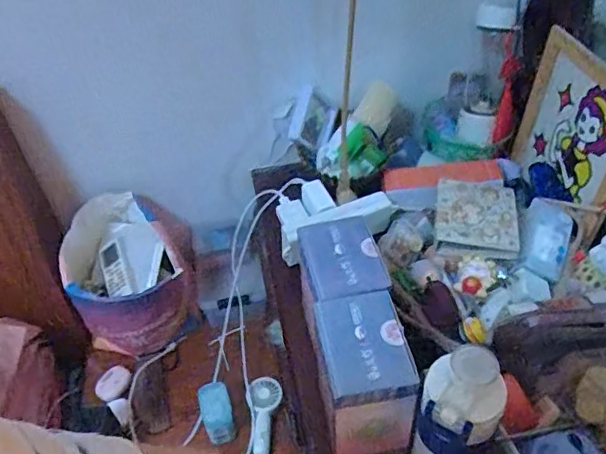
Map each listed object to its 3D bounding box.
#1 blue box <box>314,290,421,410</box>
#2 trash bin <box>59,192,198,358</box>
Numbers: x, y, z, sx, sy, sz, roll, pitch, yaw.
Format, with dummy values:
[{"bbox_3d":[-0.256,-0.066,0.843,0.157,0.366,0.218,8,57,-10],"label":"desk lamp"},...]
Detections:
[{"bbox_3d":[0.060,0.115,0.559,0.080,0.021,0.111,-9,46,-4],"label":"blue box"},{"bbox_3d":[-0.297,0.087,0.998,0.199,0.211,0.209,-11,46,-6],"label":"trash bin"}]

